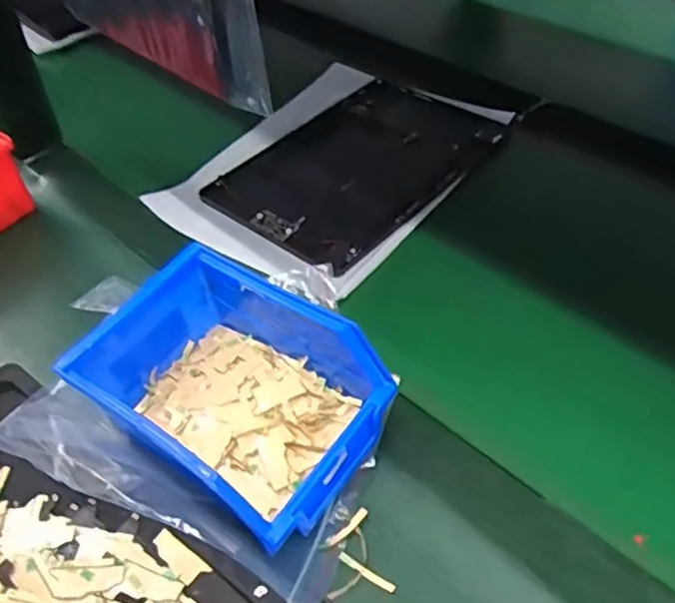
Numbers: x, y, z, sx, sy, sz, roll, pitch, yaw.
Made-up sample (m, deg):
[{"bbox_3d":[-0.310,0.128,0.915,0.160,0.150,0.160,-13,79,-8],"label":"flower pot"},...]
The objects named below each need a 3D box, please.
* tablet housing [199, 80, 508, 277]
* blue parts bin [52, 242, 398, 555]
[{"bbox_3d":[0.023,-0.116,0.565,0.163,0.017,0.229,33,58,31],"label":"tablet housing"},{"bbox_3d":[-0.049,0.049,0.367,0.143,0.078,0.132,29,56,26],"label":"blue parts bin"}]

